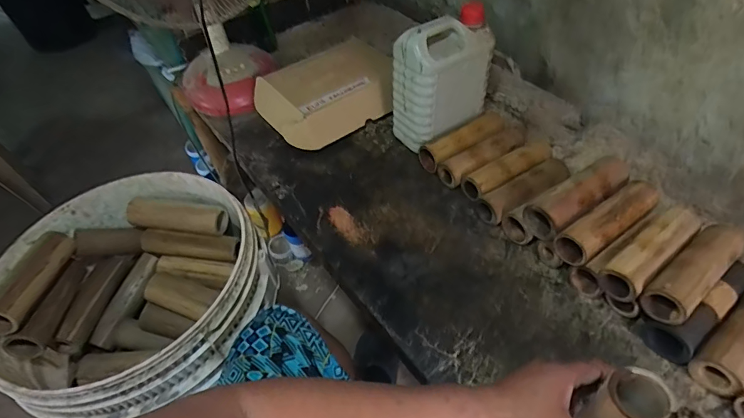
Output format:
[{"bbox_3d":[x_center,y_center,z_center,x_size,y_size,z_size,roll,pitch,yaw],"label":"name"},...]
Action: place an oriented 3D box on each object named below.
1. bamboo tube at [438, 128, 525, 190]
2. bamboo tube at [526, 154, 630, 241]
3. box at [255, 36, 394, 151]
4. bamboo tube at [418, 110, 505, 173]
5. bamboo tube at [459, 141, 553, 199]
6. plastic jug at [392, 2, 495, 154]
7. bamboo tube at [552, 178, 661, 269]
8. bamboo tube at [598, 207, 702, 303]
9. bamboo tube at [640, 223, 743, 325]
[{"bbox_3d":[0.218,-0.097,0.791,0.193,0.052,0.055,-27,51,-21],"label":"bamboo tube"},{"bbox_3d":[0.317,-0.020,0.650,0.177,0.060,0.066,-28,52,-22],"label":"bamboo tube"},{"bbox_3d":[-0.094,-0.253,0.910,0.292,0.110,0.213,-28,51,-22],"label":"box"},{"bbox_3d":[0.185,-0.130,0.824,0.191,0.058,0.066,-27,51,-21],"label":"bamboo tube"},{"bbox_3d":[0.254,-0.070,0.766,0.189,0.055,0.057,-26,51,-20],"label":"bamboo tube"},{"bbox_3d":[0.130,-0.233,0.794,0.163,0.242,0.104,-28,52,-22],"label":"plastic jug"},{"bbox_3d":[0.349,0.017,0.618,0.177,0.052,0.053,-28,51,-22],"label":"bamboo tube"},{"bbox_3d":[0.383,0.057,0.575,0.177,0.045,0.051,-31,52,-24],"label":"bamboo tube"},{"bbox_3d":[0.428,0.081,0.555,0.175,0.050,0.051,-31,53,-24],"label":"bamboo tube"}]

